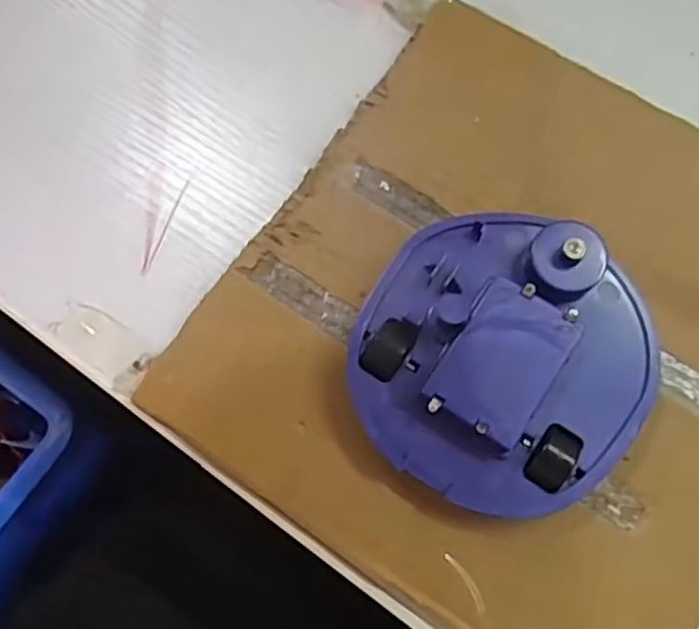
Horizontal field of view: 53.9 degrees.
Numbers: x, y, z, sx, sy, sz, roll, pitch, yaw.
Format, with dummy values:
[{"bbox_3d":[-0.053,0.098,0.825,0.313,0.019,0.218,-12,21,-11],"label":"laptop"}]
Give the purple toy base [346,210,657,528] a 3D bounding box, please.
[{"bbox_3d":[0.056,0.017,0.255,0.104,0.027,0.104,0,75,1],"label":"purple toy base"}]

